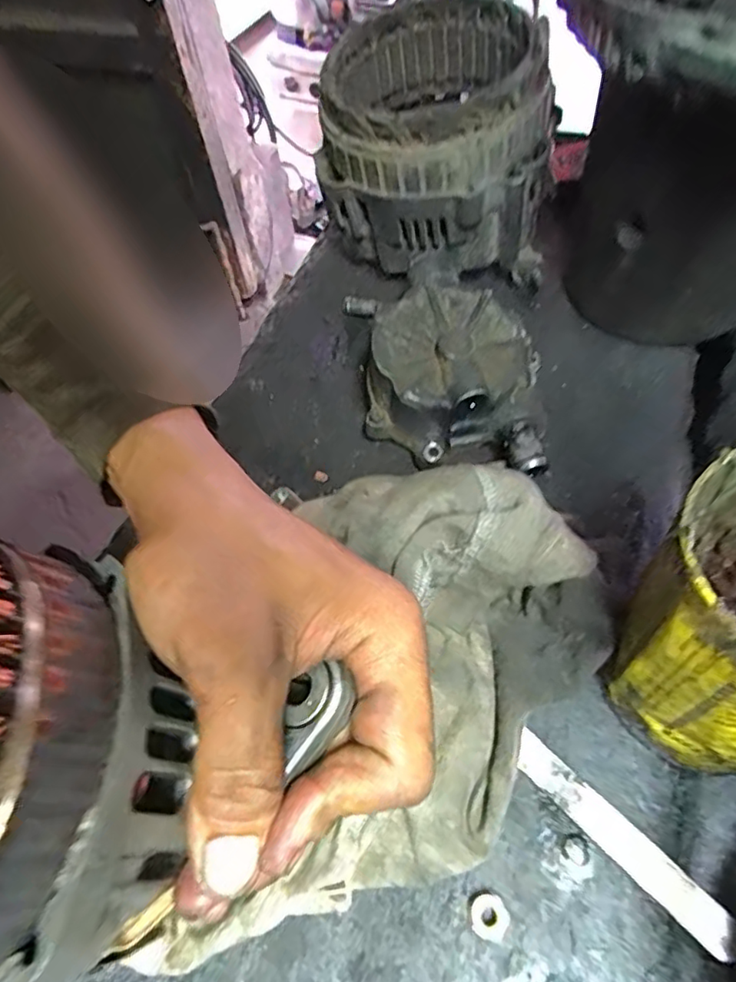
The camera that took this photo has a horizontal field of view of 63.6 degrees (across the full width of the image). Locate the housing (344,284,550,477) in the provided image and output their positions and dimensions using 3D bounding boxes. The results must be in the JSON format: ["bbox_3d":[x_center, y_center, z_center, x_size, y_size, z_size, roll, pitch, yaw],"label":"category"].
[{"bbox_3d":[0.047,-0.058,0.311,0.105,0.061,0.079,17,60,16],"label":"housing"}]

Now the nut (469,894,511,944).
[{"bbox_3d":[0.042,0.147,0.205,0.013,0.005,0.013,-2,57,3],"label":"nut"}]

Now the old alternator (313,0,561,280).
[{"bbox_3d":[0.041,-0.215,0.368,0.130,0.102,0.126,6,58,9],"label":"old alternator"}]

